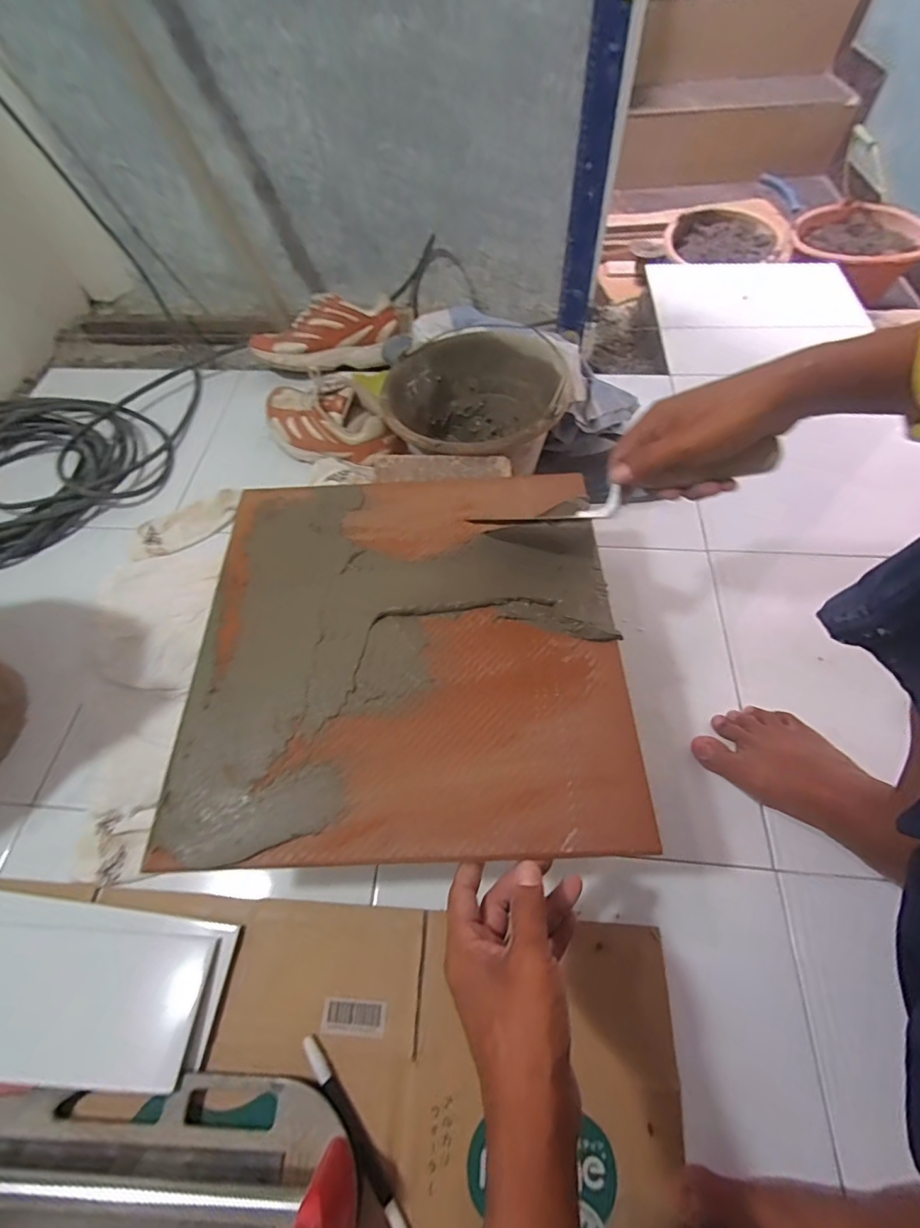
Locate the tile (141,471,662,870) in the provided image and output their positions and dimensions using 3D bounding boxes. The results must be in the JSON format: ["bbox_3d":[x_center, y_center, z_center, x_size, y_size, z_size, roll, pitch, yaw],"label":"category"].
[{"bbox_3d":[-0.047,0.019,0.478,0.390,0.017,0.389,-2,58,1],"label":"tile"}]

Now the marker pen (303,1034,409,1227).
[{"bbox_3d":[-0.088,0.420,0.403,0.012,0.008,0.147,-36,63,-18],"label":"marker pen"}]

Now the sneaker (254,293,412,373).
[{"bbox_3d":[-0.227,-0.500,0.904,0.281,0.101,0.090,-16,59,-7],"label":"sneaker"}]

